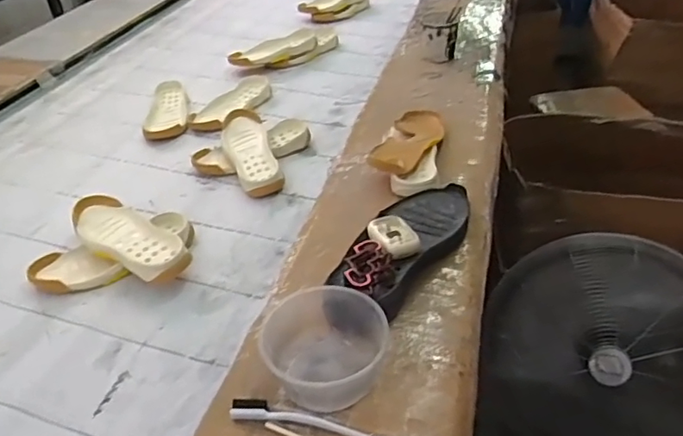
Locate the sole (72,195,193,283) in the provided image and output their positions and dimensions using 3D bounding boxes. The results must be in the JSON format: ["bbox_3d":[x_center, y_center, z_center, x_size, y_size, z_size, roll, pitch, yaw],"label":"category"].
[{"bbox_3d":[-0.330,0.036,0.842,0.219,0.054,0.087,26,47,32],"label":"sole"}]

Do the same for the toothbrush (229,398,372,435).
[{"bbox_3d":[-0.035,0.216,0.579,0.166,0.017,0.024,5,39,11],"label":"toothbrush"}]

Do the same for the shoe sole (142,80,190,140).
[{"bbox_3d":[-0.388,-0.243,1.223,0.095,0.033,0.215,-9,38,-7],"label":"shoe sole"}]

